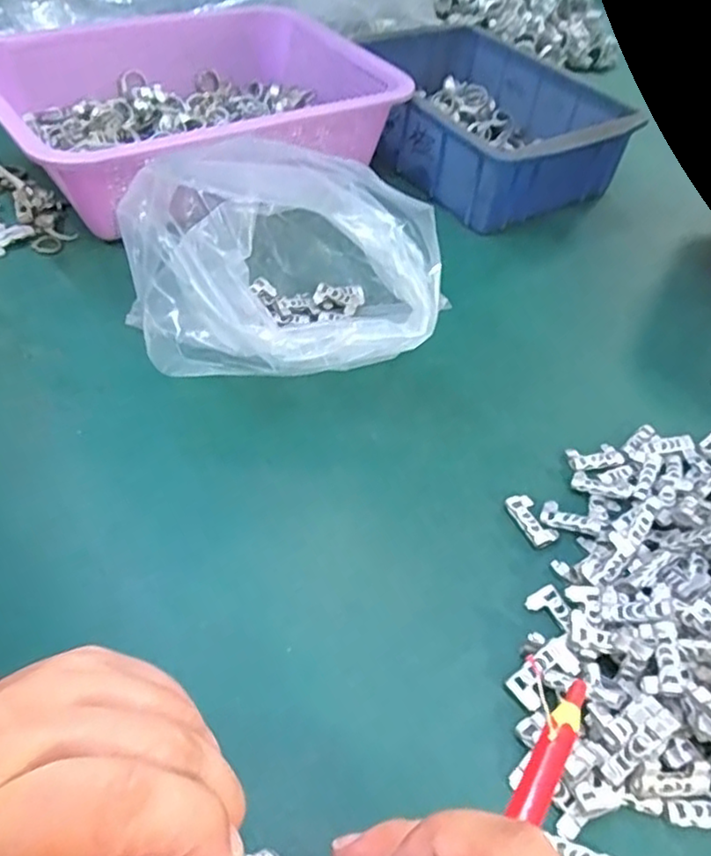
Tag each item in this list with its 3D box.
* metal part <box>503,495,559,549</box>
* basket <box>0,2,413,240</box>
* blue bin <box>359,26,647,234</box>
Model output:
[{"bbox_3d":[0.092,0.049,0.341,0.016,0.005,0.031,-17,52,-20],"label":"metal part"},{"bbox_3d":[-0.135,-0.266,0.545,0.300,0.082,0.227,-20,53,-22],"label":"basket"},{"bbox_3d":[0.108,-0.282,0.595,0.182,0.073,0.251,-19,53,-21],"label":"blue bin"}]

